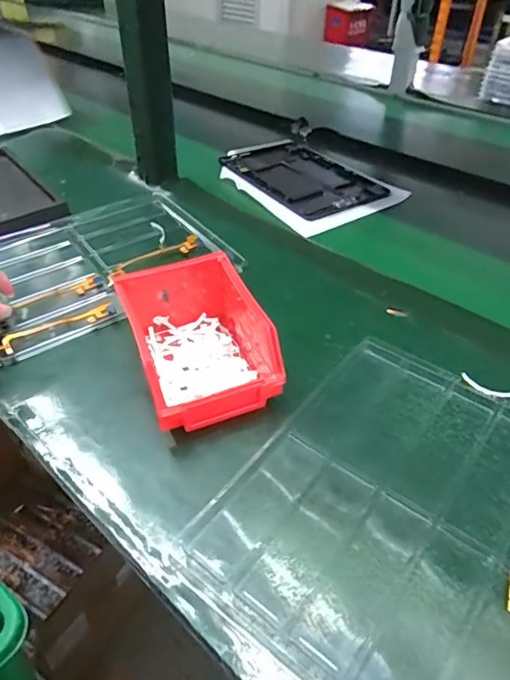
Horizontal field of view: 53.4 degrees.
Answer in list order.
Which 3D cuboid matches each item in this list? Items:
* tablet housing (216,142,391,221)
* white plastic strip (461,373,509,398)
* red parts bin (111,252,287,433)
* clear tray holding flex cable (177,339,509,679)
[{"bbox_3d":[0.072,-0.253,0.777,0.173,0.009,0.236,-20,45,-25],"label":"tablet housing"},{"bbox_3d":[0.202,0.043,0.437,0.047,0.005,0.014,20,43,21],"label":"white plastic strip"},{"bbox_3d":[-0.049,0.001,0.430,0.102,0.072,0.131,-15,42,-19],"label":"red parts bin"},{"bbox_3d":[0.112,0.115,0.359,0.212,0.010,0.268,28,46,28],"label":"clear tray holding flex cable"}]

